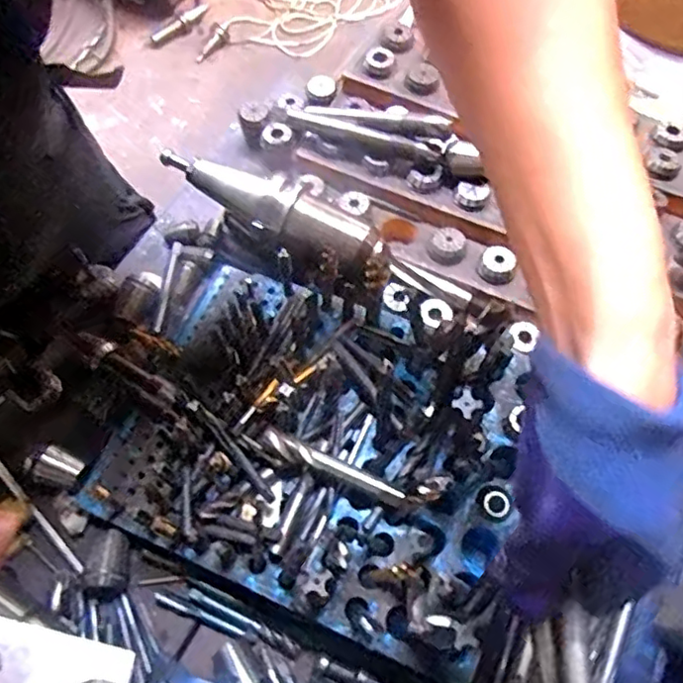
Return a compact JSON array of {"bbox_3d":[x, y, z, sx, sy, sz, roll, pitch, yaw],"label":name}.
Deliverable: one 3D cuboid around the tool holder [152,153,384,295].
[{"bbox_3d":[-0.052,-0.108,0.513,0.220,0.046,0.055,32,68,14],"label":"tool holder"}]

